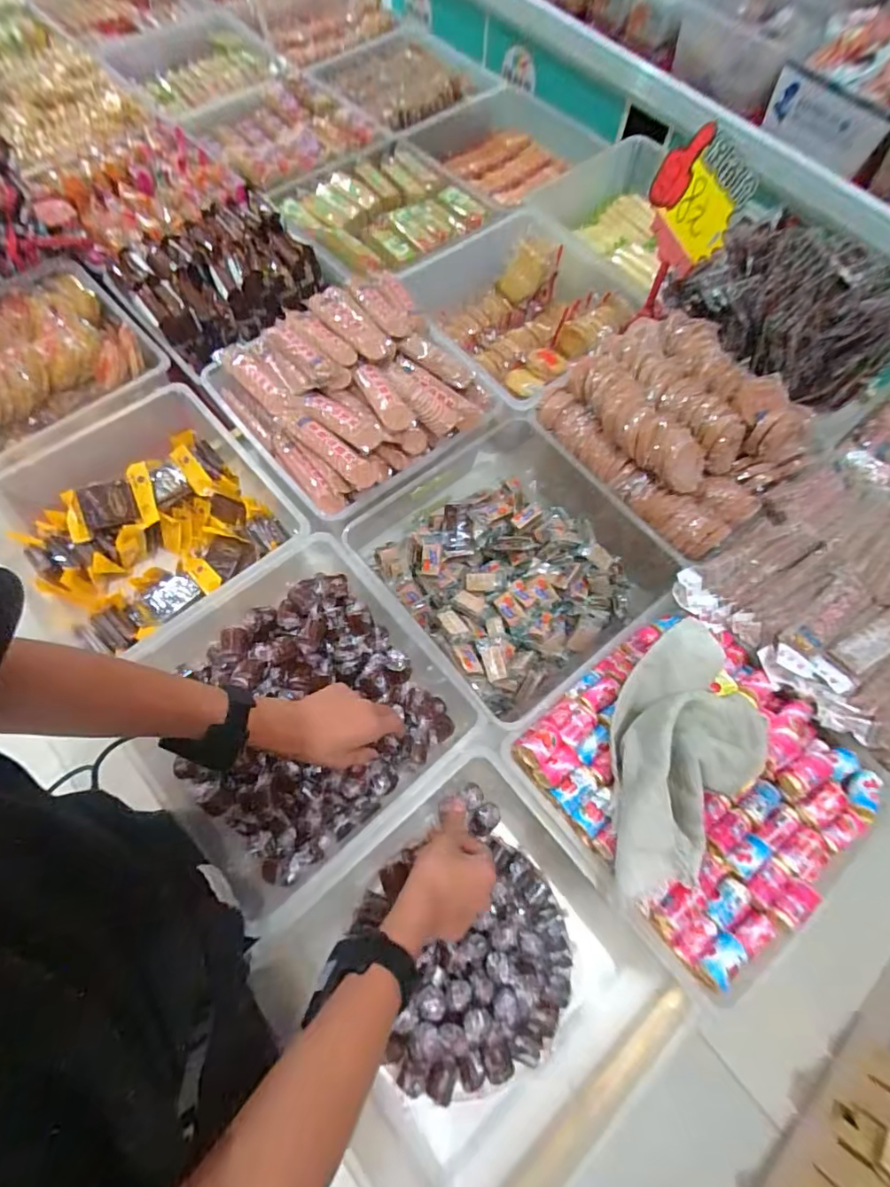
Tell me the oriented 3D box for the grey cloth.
[{"bbox_3d":[0.217,0.150,0.470,0.110,0.073,0.226,8,68,1],"label":"grey cloth"}]

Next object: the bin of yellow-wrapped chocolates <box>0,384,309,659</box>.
[{"bbox_3d":[-0.365,-0.084,0.661,0.284,0.127,0.330,-37,74,-15],"label":"bin of yellow-wrapped chocolates"}]

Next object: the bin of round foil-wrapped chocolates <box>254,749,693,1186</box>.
[{"bbox_3d":[0.026,0.360,0.504,0.285,0.131,0.298,-36,74,-15],"label":"bin of round foil-wrapped chocolates"}]

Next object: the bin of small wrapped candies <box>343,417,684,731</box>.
[{"bbox_3d":[0.080,-0.043,0.662,0.318,0.124,0.322,-37,74,-15],"label":"bin of small wrapped candies"}]

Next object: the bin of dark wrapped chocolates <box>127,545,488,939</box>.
[{"bbox_3d":[-0.161,0.129,0.573,0.297,0.103,0.298,-40,75,-16],"label":"bin of dark wrapped chocolates"}]

